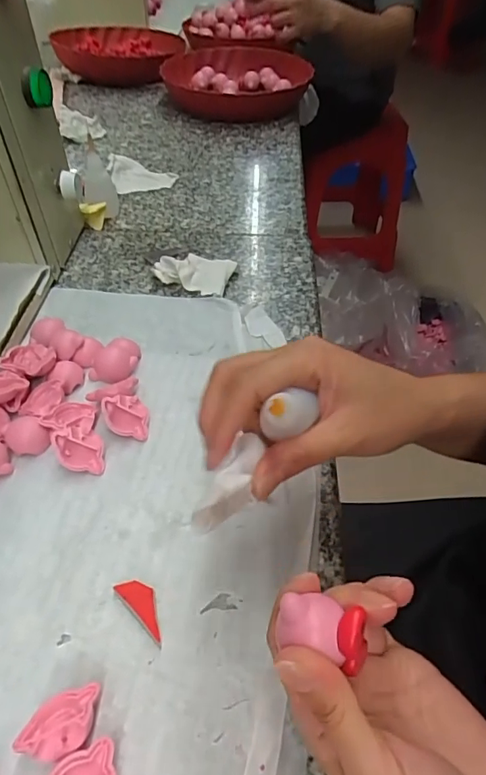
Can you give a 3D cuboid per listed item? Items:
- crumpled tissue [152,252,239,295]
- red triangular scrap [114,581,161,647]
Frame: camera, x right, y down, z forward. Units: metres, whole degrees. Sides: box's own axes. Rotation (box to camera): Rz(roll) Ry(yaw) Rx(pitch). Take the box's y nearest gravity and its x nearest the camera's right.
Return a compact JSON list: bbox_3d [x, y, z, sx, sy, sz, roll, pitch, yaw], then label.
[{"bbox_3d":[-0.047,-0.110,0.458,0.071,0.017,0.050,12,49,9],"label":"crumpled tissue"},{"bbox_3d":[-0.052,0.117,0.259,0.037,0.004,0.015,38,62,25],"label":"red triangular scrap"}]

